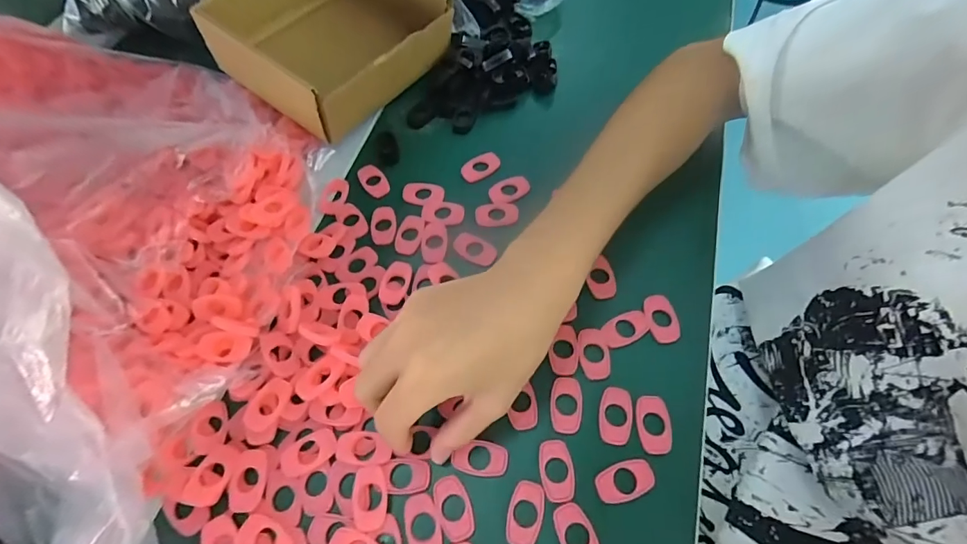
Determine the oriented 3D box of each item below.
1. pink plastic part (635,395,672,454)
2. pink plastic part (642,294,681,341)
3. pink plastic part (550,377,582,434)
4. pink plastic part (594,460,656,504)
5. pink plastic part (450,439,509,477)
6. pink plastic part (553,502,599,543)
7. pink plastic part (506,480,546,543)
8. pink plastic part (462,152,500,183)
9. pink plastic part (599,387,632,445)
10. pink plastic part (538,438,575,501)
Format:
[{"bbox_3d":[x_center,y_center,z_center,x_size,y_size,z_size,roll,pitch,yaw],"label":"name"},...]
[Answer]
[{"bbox_3d":[0.101,0.089,0.259,0.020,0.004,0.033,5,65,4],"label":"pink plastic part"},{"bbox_3d":[0.118,0.031,0.291,0.019,0.004,0.032,-7,64,-2],"label":"pink plastic part"},{"bbox_3d":[0.051,0.081,0.266,0.019,0.004,0.033,4,64,3],"label":"pink plastic part"},{"bbox_3d":[0.080,0.117,0.246,0.033,0.004,0.018,-14,65,-5],"label":"pink plastic part"},{"bbox_3d":[-0.002,0.108,0.254,0.031,0.004,0.019,5,64,4],"label":"pink plastic part"},{"bbox_3d":[0.050,0.142,0.234,0.018,0.004,0.032,-26,66,-10],"label":"pink plastic part"},{"bbox_3d":[0.023,0.133,0.240,0.019,0.004,0.032,14,65,8],"label":"pink plastic part"},{"bbox_3d":[-0.003,-0.087,0.361,0.032,0.008,0.019,-19,65,-7],"label":"pink plastic part"},{"bbox_3d":[0.080,0.086,0.262,0.019,0.004,0.033,6,65,5],"label":"pink plastic part"},{"bbox_3d":[0.042,0.113,0.250,0.019,0.004,0.032,-4,64,0],"label":"pink plastic part"}]

